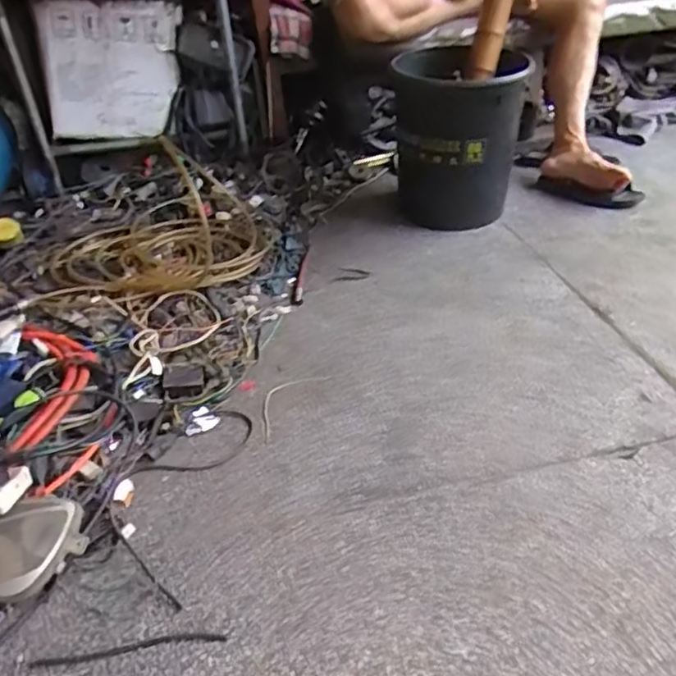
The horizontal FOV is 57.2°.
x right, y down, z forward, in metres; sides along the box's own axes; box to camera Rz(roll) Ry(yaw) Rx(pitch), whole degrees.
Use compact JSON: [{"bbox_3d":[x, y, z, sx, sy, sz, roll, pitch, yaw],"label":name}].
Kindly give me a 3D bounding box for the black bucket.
[{"bbox_3d":[0.287,-0.483,1.497,0.280,0.338,0.278,-2,37,0],"label":"black bucket"}]

